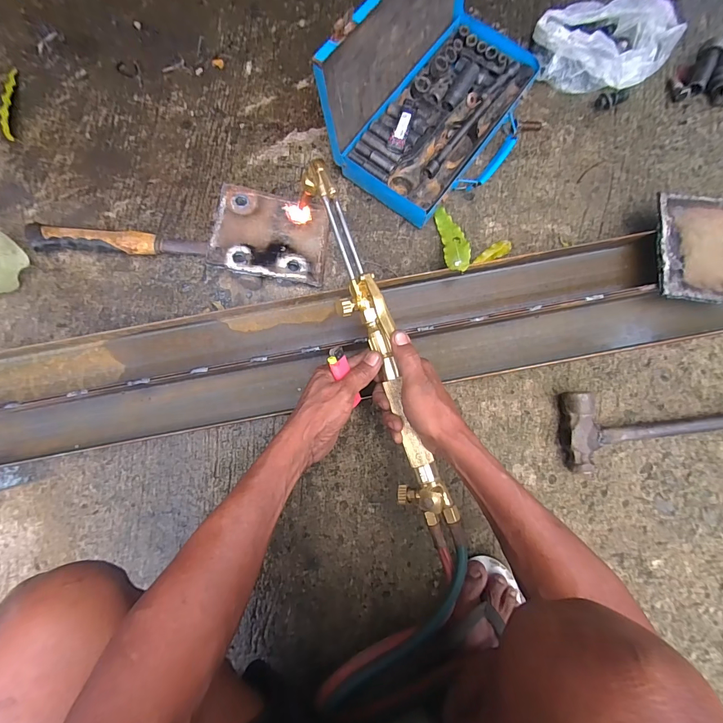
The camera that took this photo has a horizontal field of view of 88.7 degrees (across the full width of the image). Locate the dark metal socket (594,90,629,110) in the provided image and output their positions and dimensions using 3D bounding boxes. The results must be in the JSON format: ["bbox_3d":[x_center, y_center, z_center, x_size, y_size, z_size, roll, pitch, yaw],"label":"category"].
[{"bbox_3d":[0.383,-0.402,0.565,0.045,0.022,0.025,-25,81,-5],"label":"dark metal socket"}]

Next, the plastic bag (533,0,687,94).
[{"bbox_3d":[0.381,-0.487,0.556,0.233,0.064,0.128,-18,84,1],"label":"plastic bag"}]

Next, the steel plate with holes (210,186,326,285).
[{"bbox_3d":[-0.126,-0.179,0.523,0.153,0.006,0.120,8,80,-12],"label":"steel plate with holes"}]

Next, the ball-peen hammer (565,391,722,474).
[{"bbox_3d":[0.402,0.088,0.489,0.263,0.029,0.103,-2,79,-1],"label":"ball-peen hammer"}]

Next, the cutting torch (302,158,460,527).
[{"bbox_3d":[0.013,-0.028,0.432,0.050,0.068,0.439,-18,84,-3],"label":"cutting torch"}]

